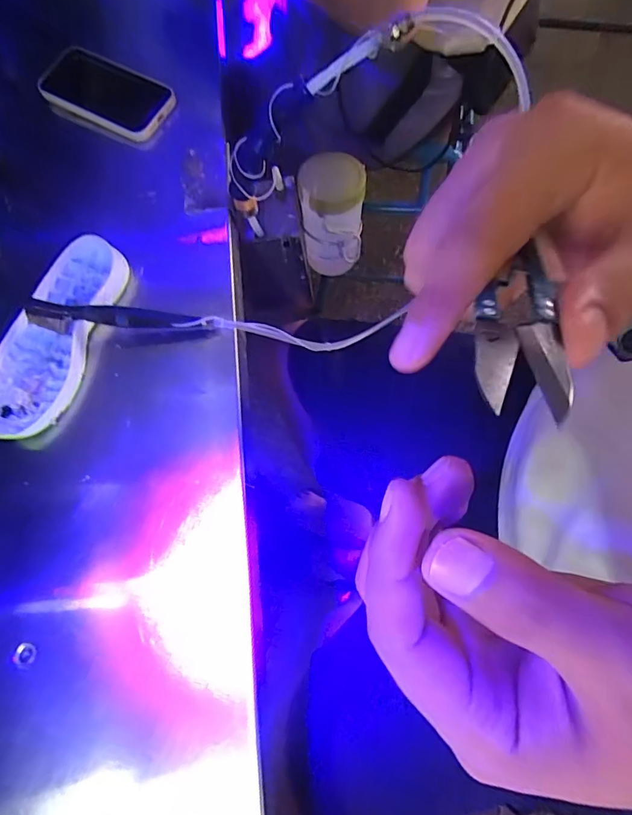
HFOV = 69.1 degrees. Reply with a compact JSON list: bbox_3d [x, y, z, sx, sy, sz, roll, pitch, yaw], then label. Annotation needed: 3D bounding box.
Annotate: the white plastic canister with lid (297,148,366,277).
[{"bbox_3d":[0.020,-0.225,0.547,0.072,0.129,0.061,-7,69,2],"label":"white plastic canister with lid"}]

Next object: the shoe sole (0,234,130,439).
[{"bbox_3d":[-0.247,-0.069,0.424,0.082,0.025,0.199,13,71,9],"label":"shoe sole"}]

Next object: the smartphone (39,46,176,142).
[{"bbox_3d":[-0.234,-0.356,0.518,0.143,0.015,0.074,30,87,6],"label":"smartphone"}]

